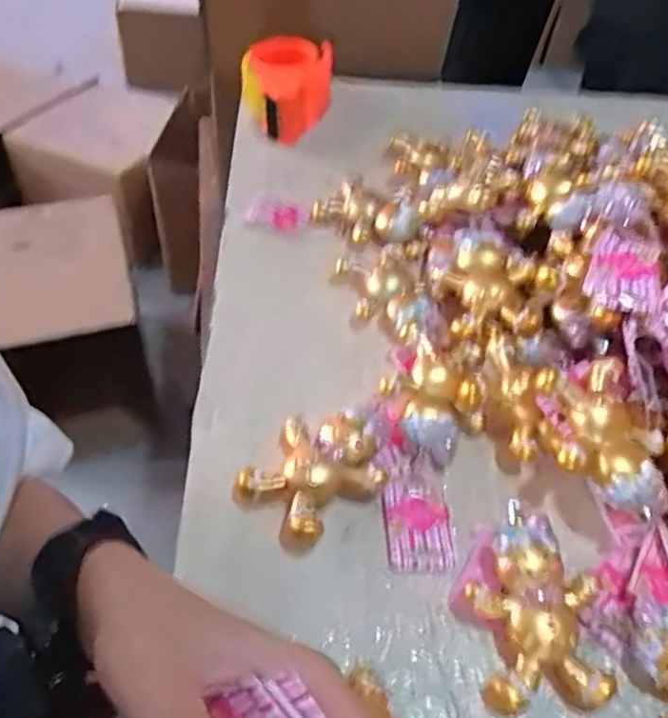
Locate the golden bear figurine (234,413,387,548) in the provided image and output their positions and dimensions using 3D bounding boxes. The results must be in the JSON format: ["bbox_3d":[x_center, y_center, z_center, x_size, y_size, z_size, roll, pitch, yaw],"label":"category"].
[{"bbox_3d":[-0.012,0.080,0.465,0.084,0.040,0.101,37,56,22],"label":"golden bear figurine"}]

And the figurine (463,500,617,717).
[{"bbox_3d":[0.122,0.150,0.406,0.079,0.037,0.119,-3,51,-9],"label":"figurine"}]

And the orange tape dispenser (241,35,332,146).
[{"bbox_3d":[-0.057,-0.311,0.759,0.103,0.053,0.157,3,50,-4],"label":"orange tape dispenser"}]

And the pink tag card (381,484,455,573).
[{"bbox_3d":[0.058,0.116,0.452,0.045,0.011,0.061,-1,51,-7],"label":"pink tag card"}]

